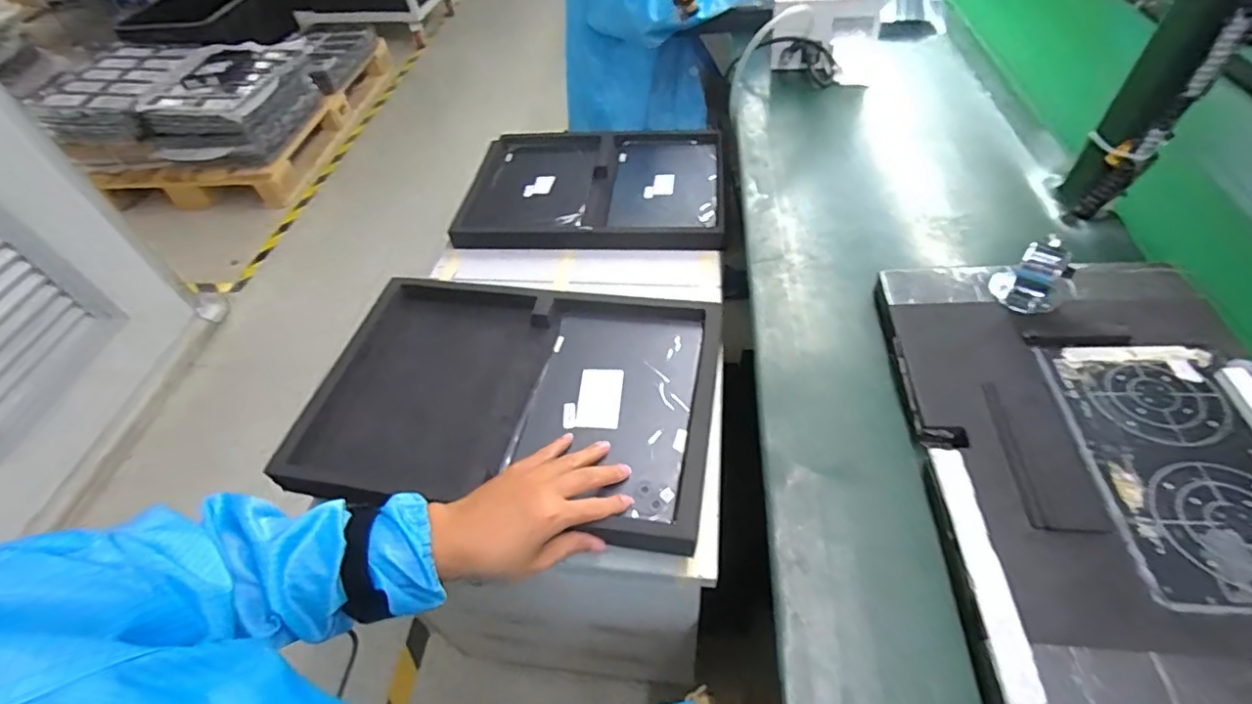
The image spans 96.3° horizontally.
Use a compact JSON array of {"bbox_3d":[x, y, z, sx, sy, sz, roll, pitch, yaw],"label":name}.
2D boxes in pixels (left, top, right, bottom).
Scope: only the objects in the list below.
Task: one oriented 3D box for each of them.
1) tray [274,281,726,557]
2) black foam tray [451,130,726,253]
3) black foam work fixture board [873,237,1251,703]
[{"bbox_3d":[-0.121,0.043,0.611,0.427,0.043,0.287,4,51,9],"label":"tray"},{"bbox_3d":[-0.055,-0.286,0.949,0.425,0.030,0.313,1,51,7],"label":"black foam tray"},{"bbox_3d":[0.359,0.070,0.415,0.254,0.035,0.381,1,51,7],"label":"black foam work fixture board"}]

